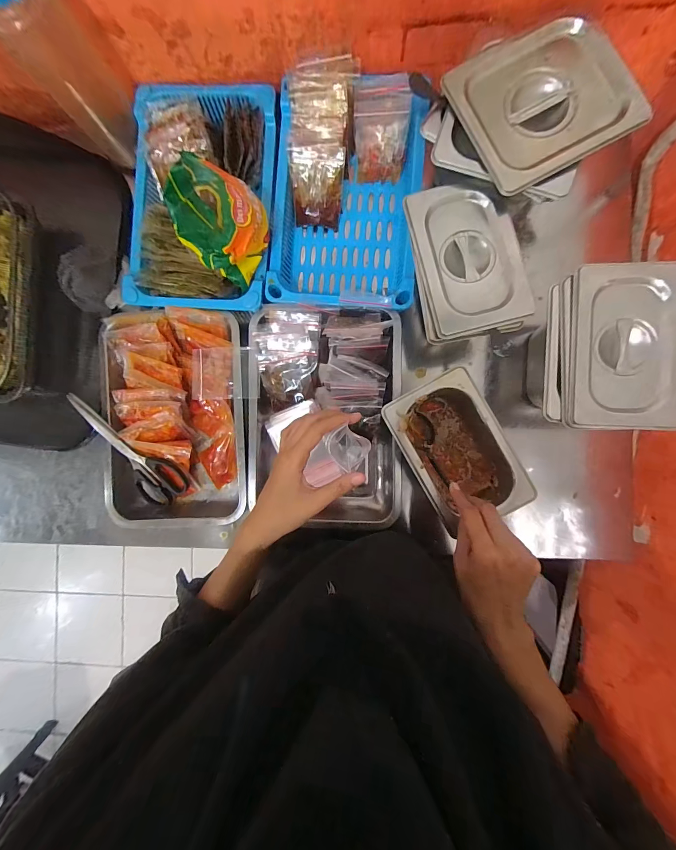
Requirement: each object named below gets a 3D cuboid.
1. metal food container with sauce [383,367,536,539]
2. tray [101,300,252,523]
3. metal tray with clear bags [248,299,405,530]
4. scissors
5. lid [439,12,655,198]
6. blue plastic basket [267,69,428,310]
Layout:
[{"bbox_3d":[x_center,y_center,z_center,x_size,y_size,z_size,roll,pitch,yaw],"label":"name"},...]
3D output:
[{"bbox_3d":[0.141,0.030,0.409,0.110,0.063,0.172,-30,88,3],"label":"metal food container with sauce"},{"bbox_3d":[-0.228,-0.008,0.476,0.206,0.050,0.299,-1,90,4],"label":"tray"},{"bbox_3d":[-0.019,-0.012,0.455,0.208,0.068,0.303,0,90,4],"label":"metal tray with clear bags"},{"bbox_3d":[-0.305,0.036,0.473,0.074,0.023,0.198,-41,104,3],"label":"scissors"},{"bbox_3d":[0.222,-0.353,0.361,0.166,0.024,0.158,-25,88,4],"label":"lid"},{"bbox_3d":[0.011,-0.297,0.464,0.197,0.065,0.263,3,90,4],"label":"blue plastic basket"}]

